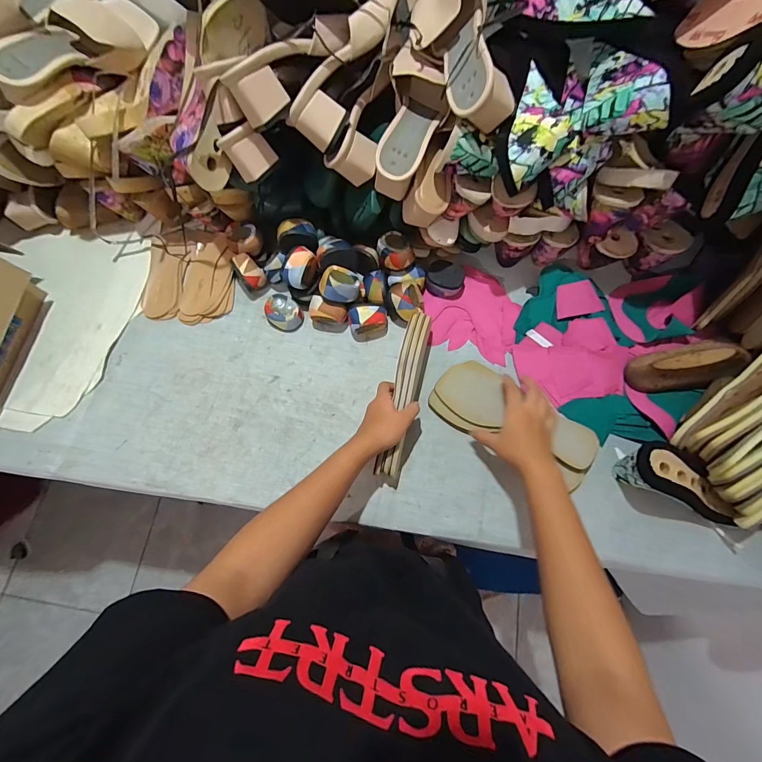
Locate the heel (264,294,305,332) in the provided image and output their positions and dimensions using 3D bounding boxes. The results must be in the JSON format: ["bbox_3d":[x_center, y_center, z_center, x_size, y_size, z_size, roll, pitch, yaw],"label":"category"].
[{"bbox_3d":[-0.160,-0.116,0.624,0.054,0.051,0.050,0,71,0],"label":"heel"}]

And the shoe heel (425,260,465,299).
[{"bbox_3d":[0.110,-0.174,0.635,0.064,0.037,0.059,0,71,0],"label":"shoe heel"}]

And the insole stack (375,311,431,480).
[{"bbox_3d":[0.034,0.018,0.557,0.034,0.088,0.235,14,77,4],"label":"insole stack"}]

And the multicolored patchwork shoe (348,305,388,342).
[{"bbox_3d":[-0.021,-0.098,0.617,0.065,0.053,0.045,1,71,0],"label":"multicolored patchwork shoe"}]

